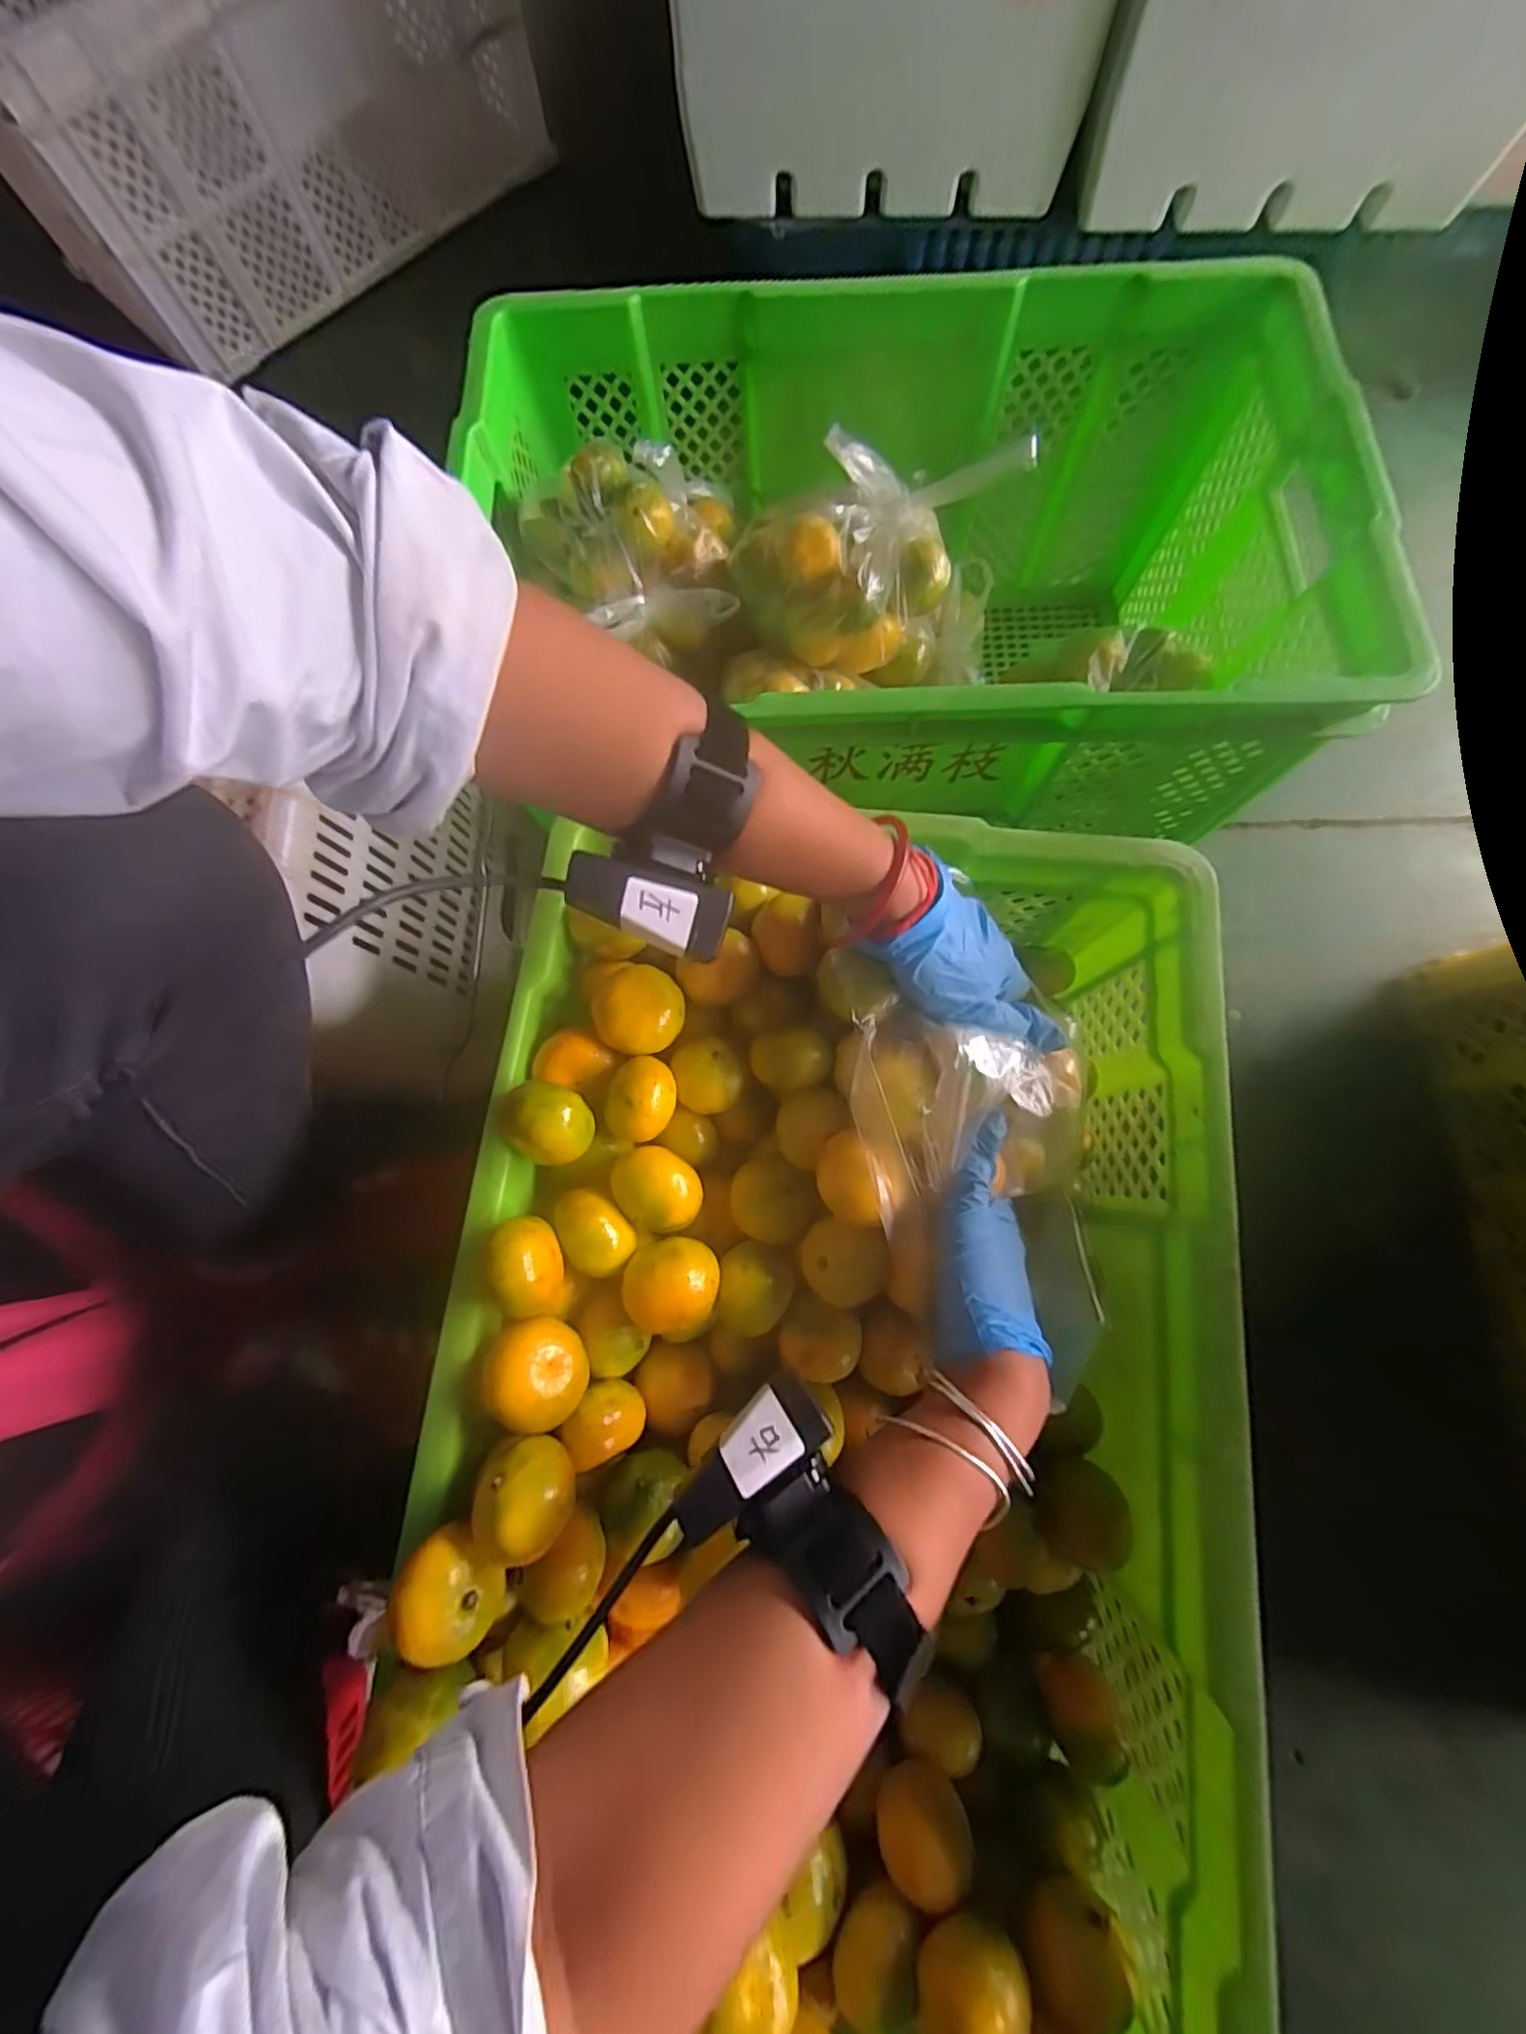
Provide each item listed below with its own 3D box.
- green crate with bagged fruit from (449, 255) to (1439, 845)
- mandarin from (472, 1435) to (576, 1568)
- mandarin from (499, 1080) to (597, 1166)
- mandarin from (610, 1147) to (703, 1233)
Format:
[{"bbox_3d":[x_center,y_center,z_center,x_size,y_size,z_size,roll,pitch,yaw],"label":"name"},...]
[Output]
[{"bbox_3d":[0.109,-0.355,0.586,0.618,0.276,0.392,-1,78,0],"label":"green crate with bagged fruit"},{"bbox_3d":[-0.110,0.222,0.305,0.045,0.037,0.038,37,80,8],"label":"mandarin"},{"bbox_3d":[-0.115,0.057,0.347,0.047,0.034,0.041,27,79,6],"label":"mandarin"},{"bbox_3d":[-0.058,0.097,0.375,0.050,0.049,0.048,32,80,7],"label":"mandarin"}]

